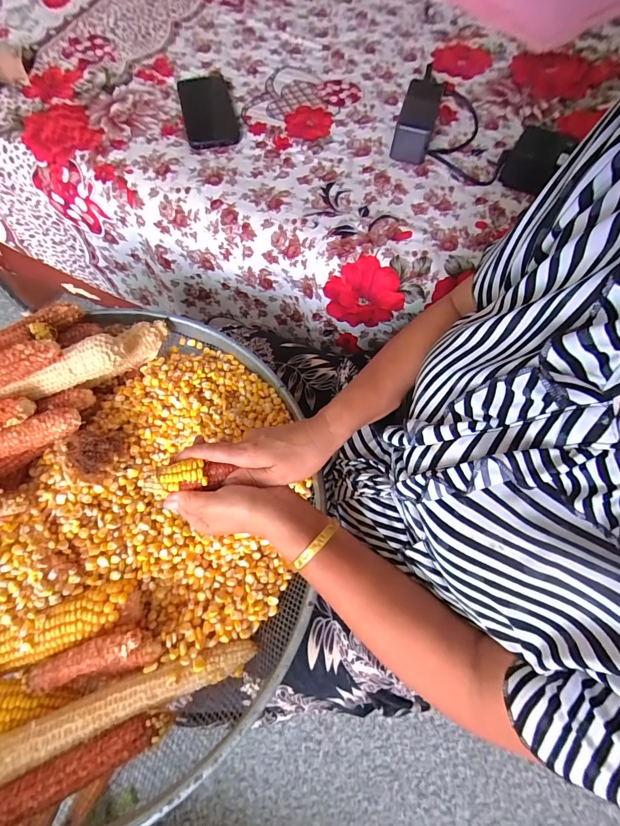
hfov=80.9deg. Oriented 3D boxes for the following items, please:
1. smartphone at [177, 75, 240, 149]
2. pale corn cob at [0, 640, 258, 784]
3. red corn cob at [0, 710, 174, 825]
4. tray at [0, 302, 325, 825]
[{"bbox_3d":[-0.165,-0.494,0.590,0.084,0.015,0.179,-13,67,-7],"label":"smartphone"},{"bbox_3d":[-0.168,0.264,0.334,0.234,0.025,0.033,-18,68,-10],"label":"pale corn cob"},{"bbox_3d":[-0.200,0.298,0.303,0.157,0.025,0.027,-20,68,-11],"label":"red corn cob"},{"bbox_3d":[-0.220,0.109,0.364,0.451,0.108,0.479,1,66,-2],"label":"tray"}]

